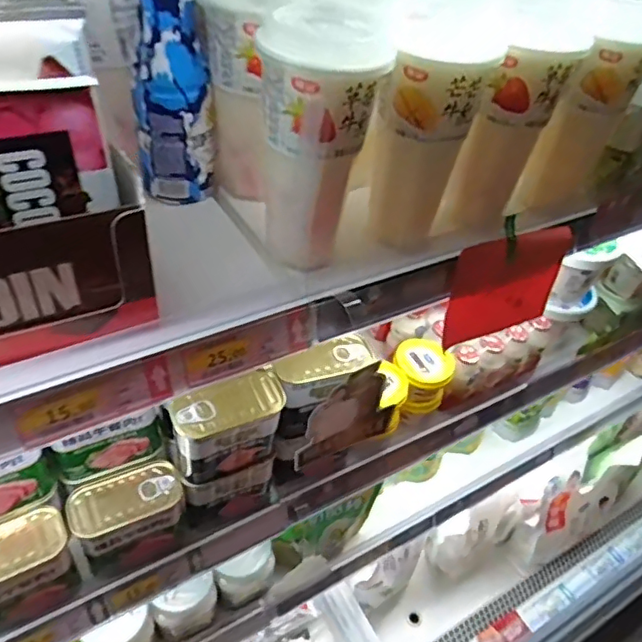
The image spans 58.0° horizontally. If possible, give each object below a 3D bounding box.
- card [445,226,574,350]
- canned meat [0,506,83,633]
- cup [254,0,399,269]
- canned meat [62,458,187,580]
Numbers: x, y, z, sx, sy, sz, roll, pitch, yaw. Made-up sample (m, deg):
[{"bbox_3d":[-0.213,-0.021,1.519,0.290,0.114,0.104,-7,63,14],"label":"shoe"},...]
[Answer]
[{"bbox_3d":[0.178,-0.035,0.542,0.138,0.101,0.007,-15,35,-26],"label":"card"},{"bbox_3d":[-0.269,0.219,0.508,0.097,0.083,0.052,-21,47,-26],"label":"canned meat"},{"bbox_3d":[0.003,-0.129,0.414,0.077,0.162,0.100,6,41,3],"label":"cup"},{"bbox_3d":[-0.182,0.194,0.562,0.096,0.094,0.053,-19,46,-23],"label":"canned meat"}]

